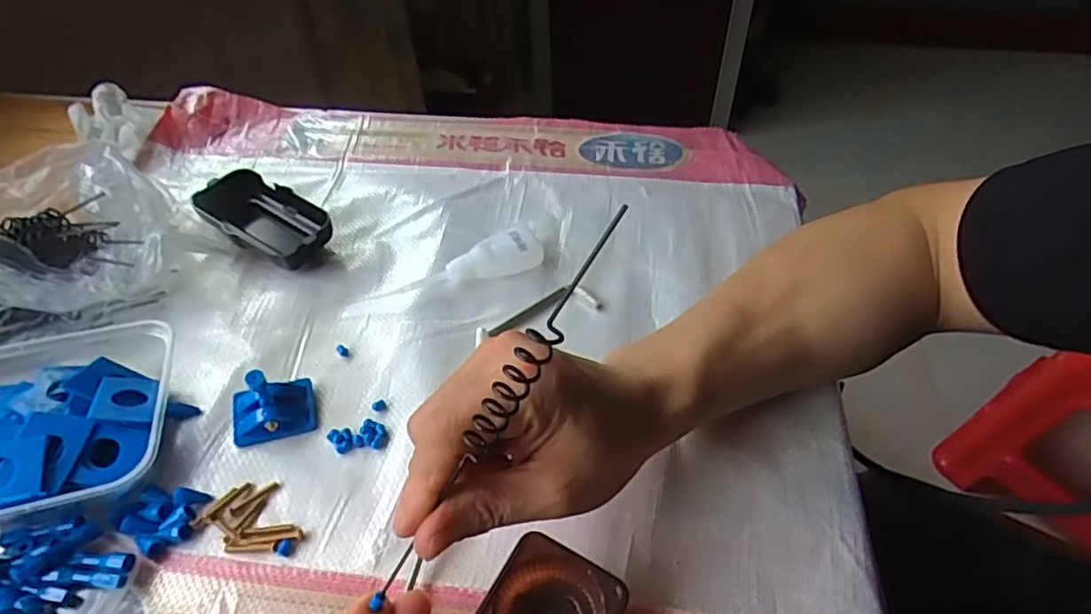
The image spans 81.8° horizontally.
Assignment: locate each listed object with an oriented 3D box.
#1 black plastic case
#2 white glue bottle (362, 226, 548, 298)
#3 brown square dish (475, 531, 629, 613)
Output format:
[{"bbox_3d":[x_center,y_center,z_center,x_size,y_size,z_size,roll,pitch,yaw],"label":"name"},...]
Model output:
[{"bbox_3d":[-0.205,-0.063,0.459,0.110,0.027,0.050,28,55,24],"label":"black plastic case"},{"bbox_3d":[-0.060,-0.025,0.424,0.121,0.018,0.029,-20,51,-15],"label":"white glue bottle"},{"bbox_3d":[0.002,0.137,0.277,0.053,0.027,0.053,22,53,21],"label":"brown square dish"}]

